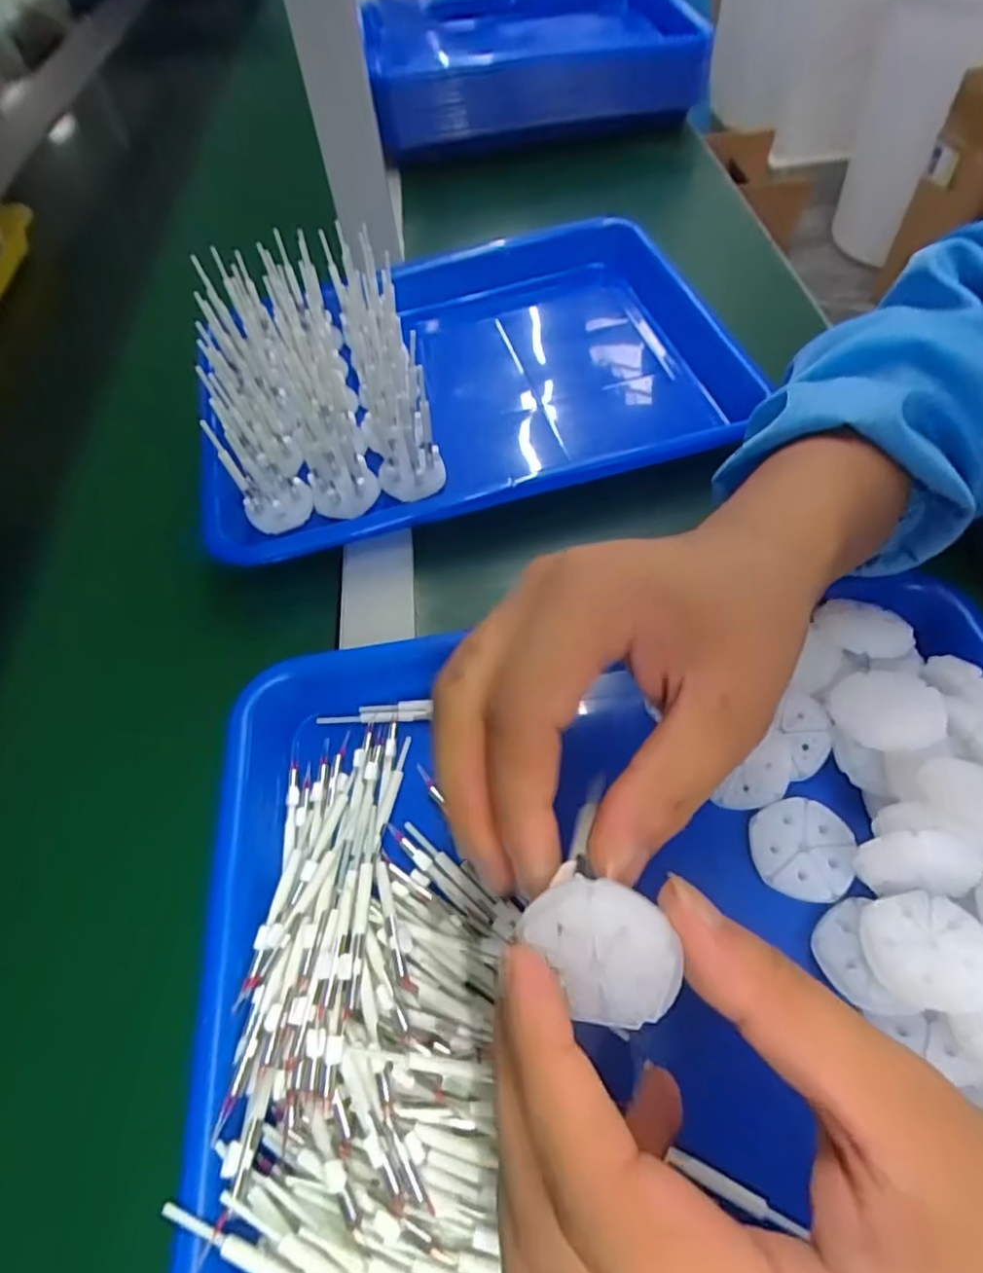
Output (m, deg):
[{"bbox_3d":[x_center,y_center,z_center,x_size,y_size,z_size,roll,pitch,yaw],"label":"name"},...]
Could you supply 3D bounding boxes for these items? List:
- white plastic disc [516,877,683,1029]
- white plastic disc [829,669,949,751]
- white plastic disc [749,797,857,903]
[{"bbox_3d":[0.027,0.074,0.149,0.031,0.005,0.036,-39,87,16],"label":"white plastic disc"},{"bbox_3d":[0.156,0.029,0.248,0.038,0.004,0.036,-7,45,15],"label":"white plastic disc"},{"bbox_3d":[0.121,0.082,0.245,0.036,0.005,0.038,-2,57,3],"label":"white plastic disc"}]

